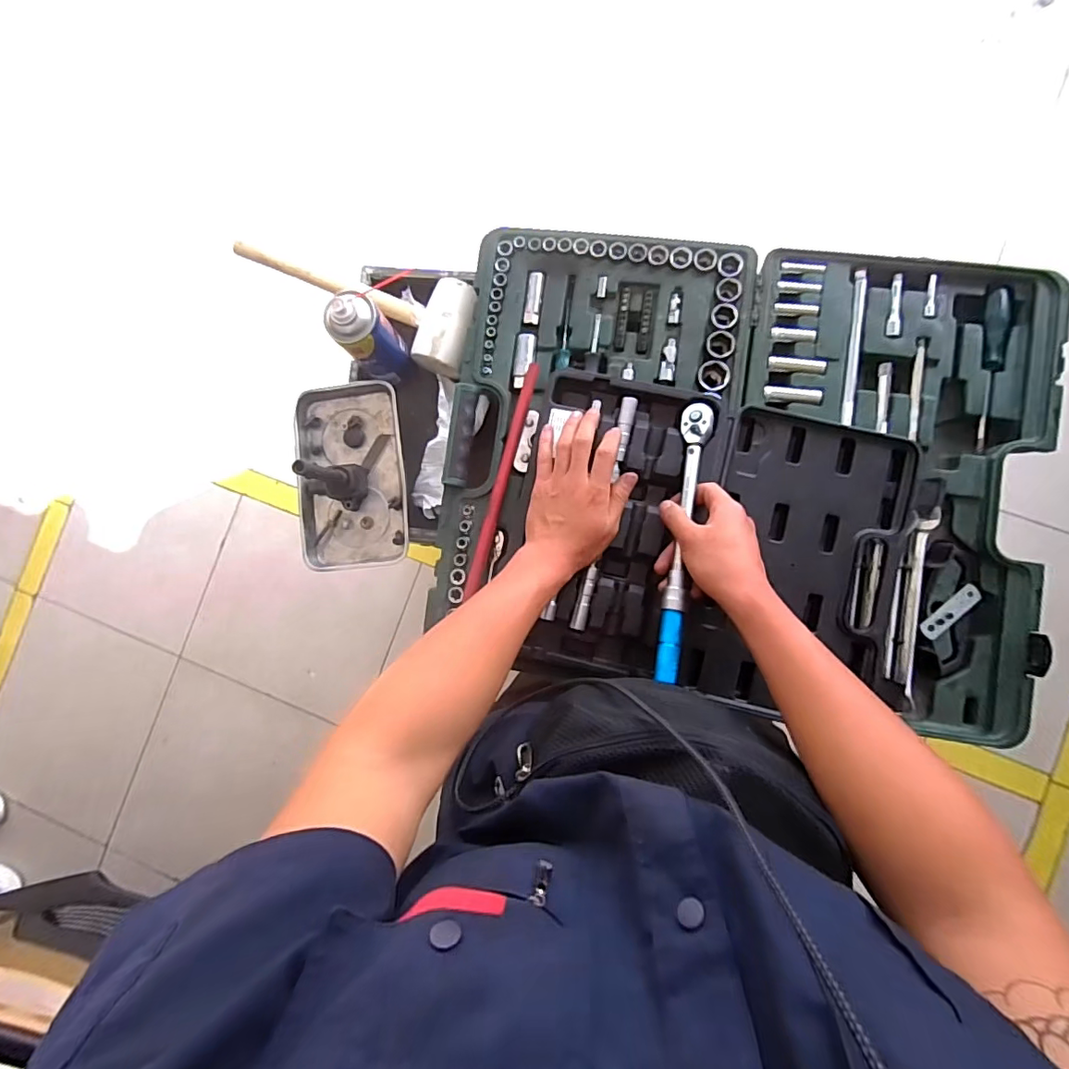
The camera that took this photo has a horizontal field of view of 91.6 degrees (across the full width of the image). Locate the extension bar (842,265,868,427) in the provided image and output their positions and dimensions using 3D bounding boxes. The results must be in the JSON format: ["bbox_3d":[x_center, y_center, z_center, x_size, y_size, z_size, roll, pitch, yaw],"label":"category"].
[{"bbox_3d":[0.376,-0.220,0.610,0.014,0.013,0.186,7,87,6],"label":"extension bar"}]

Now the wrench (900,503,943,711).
[{"bbox_3d":[0.437,0.087,0.595,0.025,0.014,0.230,8,87,6],"label":"wrench"}]

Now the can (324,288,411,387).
[{"bbox_3d":[-0.203,-0.242,0.649,0.060,0.147,0.059,0,87,5],"label":"can"}]

